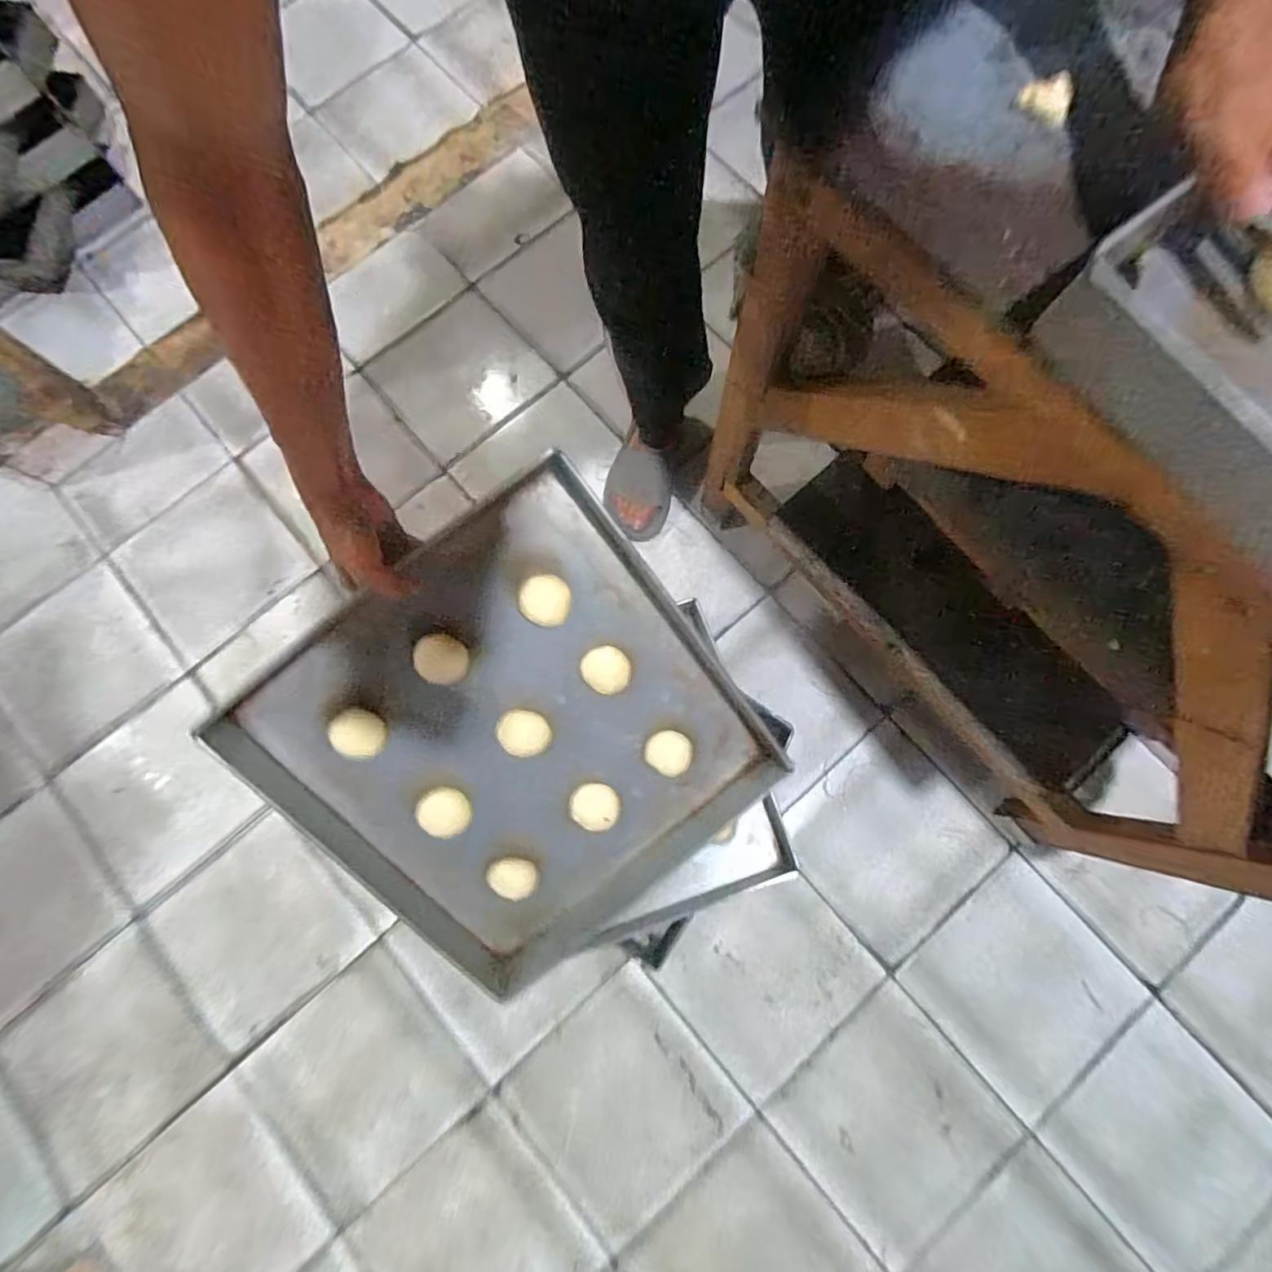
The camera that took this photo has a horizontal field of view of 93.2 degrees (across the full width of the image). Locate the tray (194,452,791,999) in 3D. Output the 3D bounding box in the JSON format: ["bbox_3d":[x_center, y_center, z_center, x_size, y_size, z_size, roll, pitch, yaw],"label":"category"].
[{"bbox_3d":[-0.126,0.124,0.689,0.453,0.055,0.473,-40,107,-5],"label":"tray"}]

